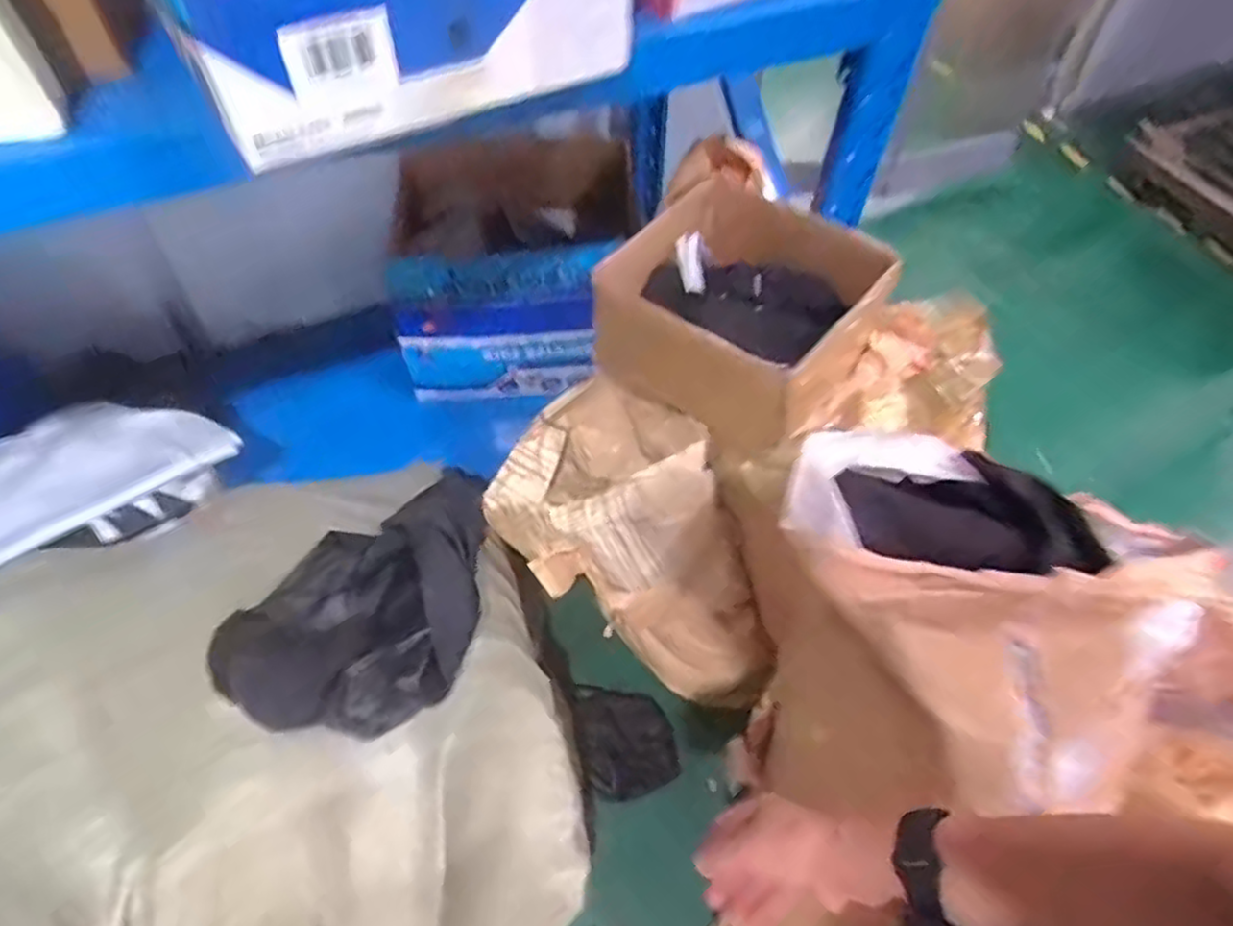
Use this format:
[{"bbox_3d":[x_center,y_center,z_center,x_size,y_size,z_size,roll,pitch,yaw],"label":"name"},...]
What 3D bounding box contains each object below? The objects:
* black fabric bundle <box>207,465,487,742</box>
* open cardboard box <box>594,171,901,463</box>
[{"bbox_3d":[-0.303,0.145,0.886,0.262,0.110,0.364,-2,54,-4],"label":"black fabric bundle"},{"bbox_3d":[0.158,-0.204,0.968,0.303,0.170,0.300,33,60,20],"label":"open cardboard box"}]

